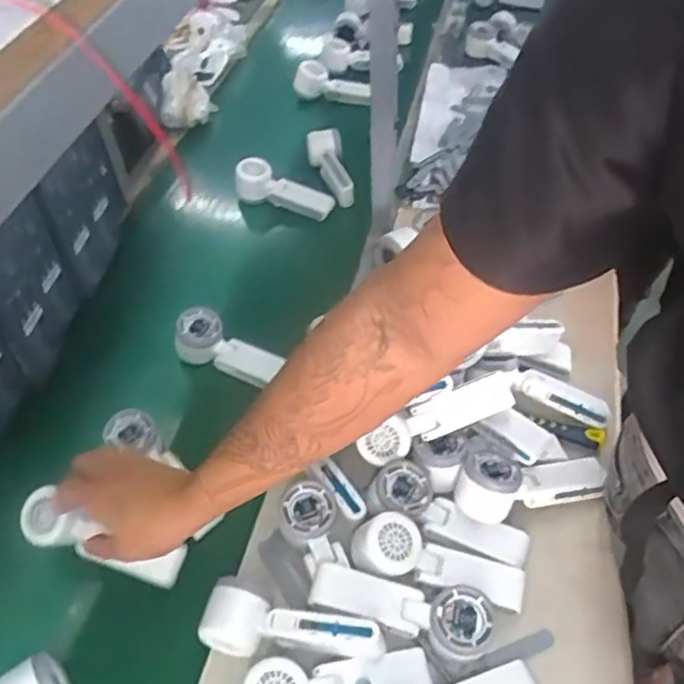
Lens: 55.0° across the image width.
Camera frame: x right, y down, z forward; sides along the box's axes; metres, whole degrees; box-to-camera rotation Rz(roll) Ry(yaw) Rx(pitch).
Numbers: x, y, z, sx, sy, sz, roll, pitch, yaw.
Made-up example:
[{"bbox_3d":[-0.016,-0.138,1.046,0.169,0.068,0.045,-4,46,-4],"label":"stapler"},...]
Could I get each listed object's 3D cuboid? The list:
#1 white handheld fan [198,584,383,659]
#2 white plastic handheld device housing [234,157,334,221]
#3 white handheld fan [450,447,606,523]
[{"bbox_3d":[-0.044,0.258,0.591,0.165,0.063,0.057,9,52,9],"label":"white handheld fan"},{"bbox_3d":[-0.092,-0.244,1.048,0.164,0.053,0.049,22,48,-1],"label":"white plastic handheld device housing"},{"bbox_3d":[0.193,0.137,0.676,0.160,0.046,0.066,-13,52,-9],"label":"white handheld fan"}]

